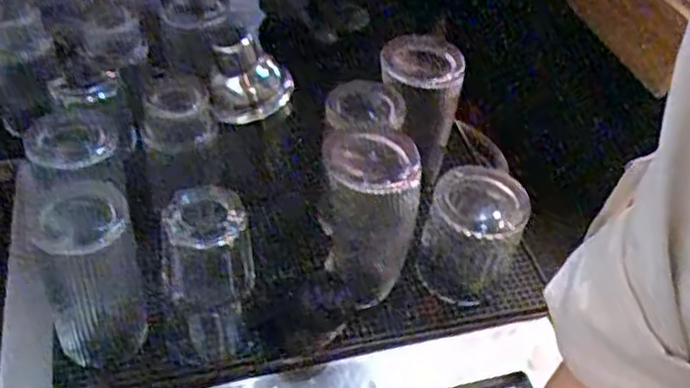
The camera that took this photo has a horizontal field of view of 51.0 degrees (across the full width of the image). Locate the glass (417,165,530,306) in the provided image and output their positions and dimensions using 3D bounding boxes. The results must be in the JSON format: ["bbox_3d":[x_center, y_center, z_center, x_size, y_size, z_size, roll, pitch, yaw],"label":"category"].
[{"bbox_3d":[0.111,0.042,0.654,0.080,0.123,0.083,4,44,-4],"label":"glass"}]

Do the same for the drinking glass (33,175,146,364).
[{"bbox_3d":[-0.194,0.065,0.559,0.067,0.155,0.072,-11,47,-18],"label":"drinking glass"}]

